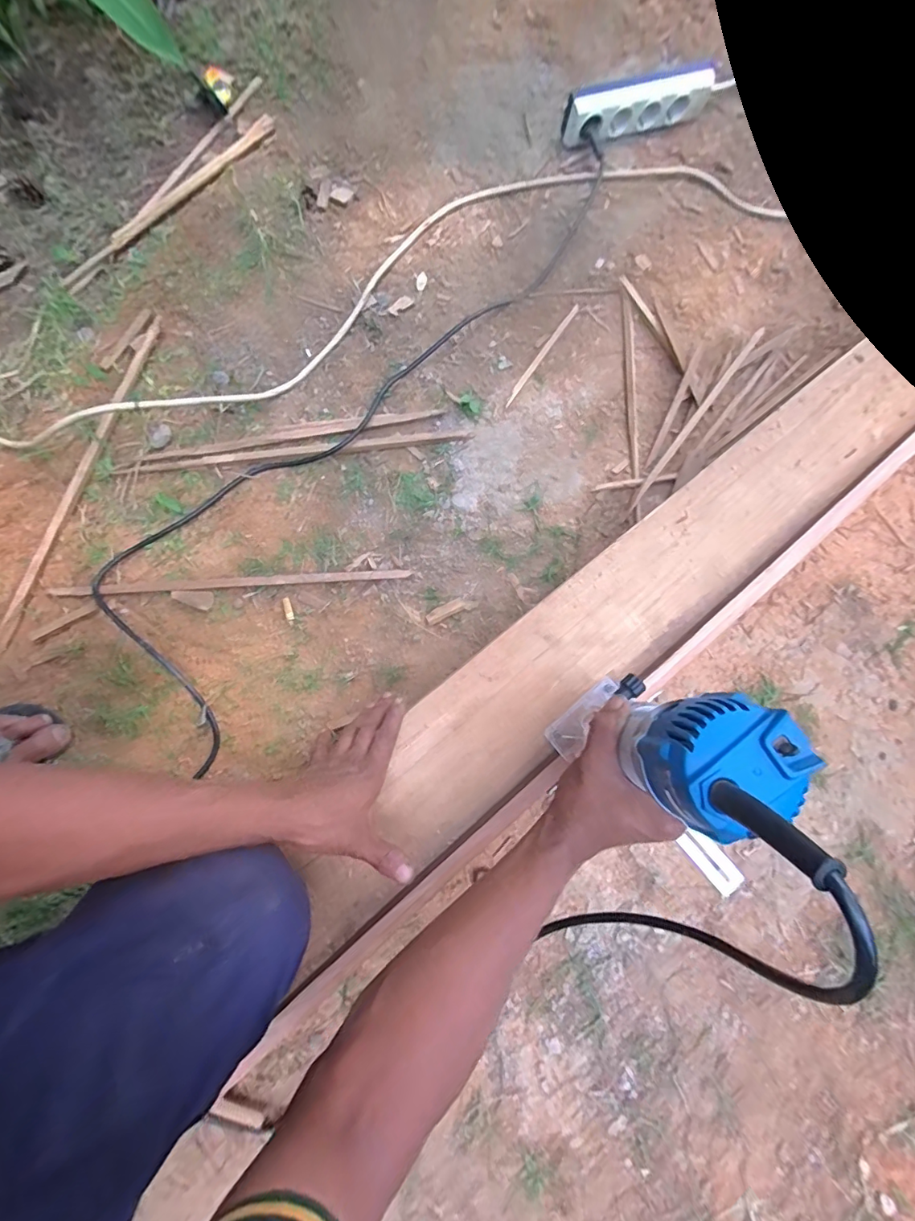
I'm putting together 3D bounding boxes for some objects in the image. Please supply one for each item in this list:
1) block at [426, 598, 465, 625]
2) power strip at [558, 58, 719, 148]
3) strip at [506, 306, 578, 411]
[{"bbox_3d":[-0.015,0.001,0.614,0.052,0.004,0.017,-26,79,-5],"label":"block"},{"bbox_3d":[0.292,-0.815,0.772,0.246,0.062,0.047,-20,79,-4],"label":"power strip"},{"bbox_3d":[0.123,-0.373,0.703,0.011,0.004,0.196,34,81,7],"label":"strip"}]

